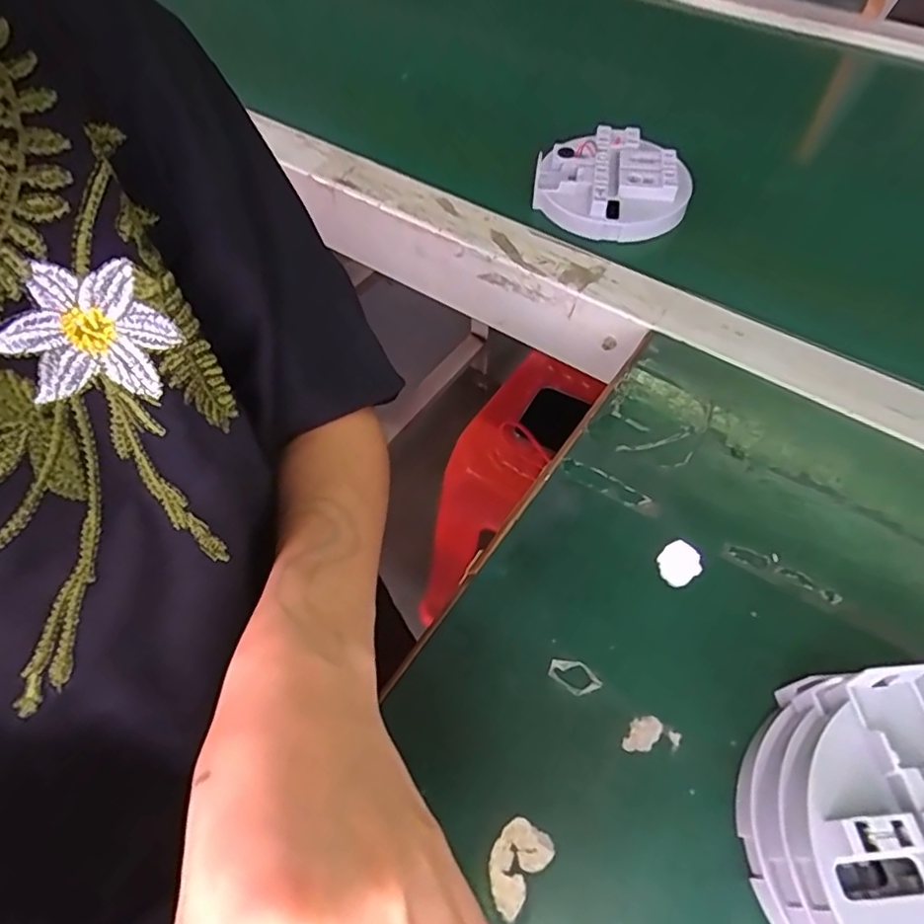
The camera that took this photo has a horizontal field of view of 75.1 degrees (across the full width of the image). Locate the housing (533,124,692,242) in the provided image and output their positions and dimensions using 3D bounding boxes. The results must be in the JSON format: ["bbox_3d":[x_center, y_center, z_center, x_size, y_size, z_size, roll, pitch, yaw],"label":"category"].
[{"bbox_3d":[0.101,-0.190,0.412,0.088,0.025,0.094,-1,57,1],"label":"housing"}]

